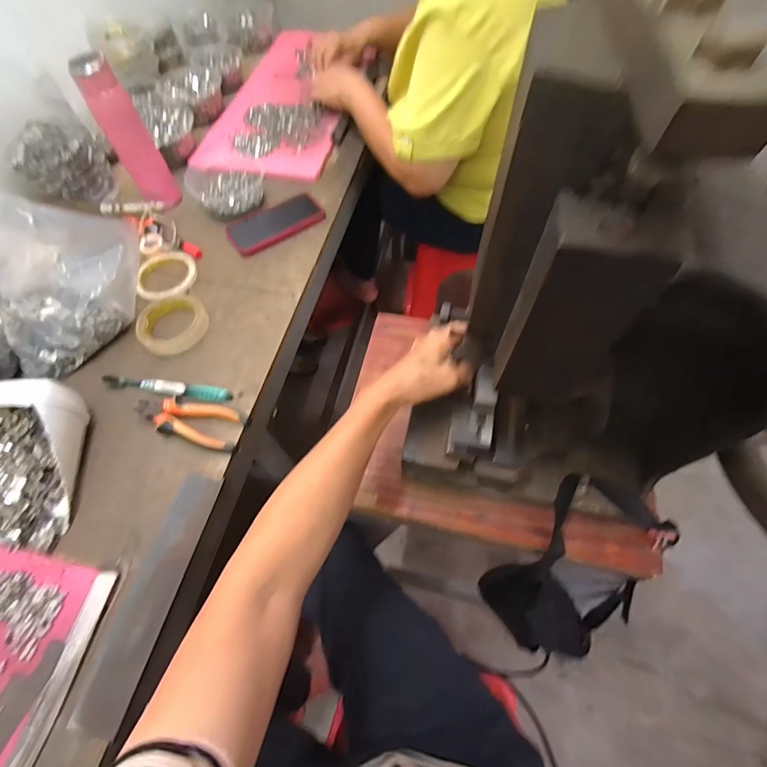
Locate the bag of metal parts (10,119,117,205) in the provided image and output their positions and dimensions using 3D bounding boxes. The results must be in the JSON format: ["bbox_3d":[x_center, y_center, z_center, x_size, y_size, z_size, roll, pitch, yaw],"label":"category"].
[{"bbox_3d":[-0.573,-0.407,0.713,0.115,0.126,0.122,-18,62,-6],"label":"bag of metal parts"}]

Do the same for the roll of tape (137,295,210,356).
[{"bbox_3d":[-0.316,-0.092,0.588,0.097,0.020,0.105,-2,61,3],"label":"roll of tape"}]

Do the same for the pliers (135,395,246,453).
[{"bbox_3d":[-0.251,0.046,0.509,0.134,0.028,0.054,12,63,10],"label":"pliers"}]

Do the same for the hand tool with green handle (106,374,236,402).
[{"bbox_3d":[-0.296,0.004,0.541,0.175,0.017,0.025,6,62,7],"label":"hand tool with green handle"}]

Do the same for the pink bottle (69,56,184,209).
[{"bbox_3d":[-0.407,-0.389,0.641,0.062,0.210,0.061,-32,64,-13],"label":"pink bottle"}]

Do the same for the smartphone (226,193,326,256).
[{"bbox_3d":[-0.193,-0.289,0.699,0.167,0.013,0.086,-32,64,-13],"label":"smartphone"}]

